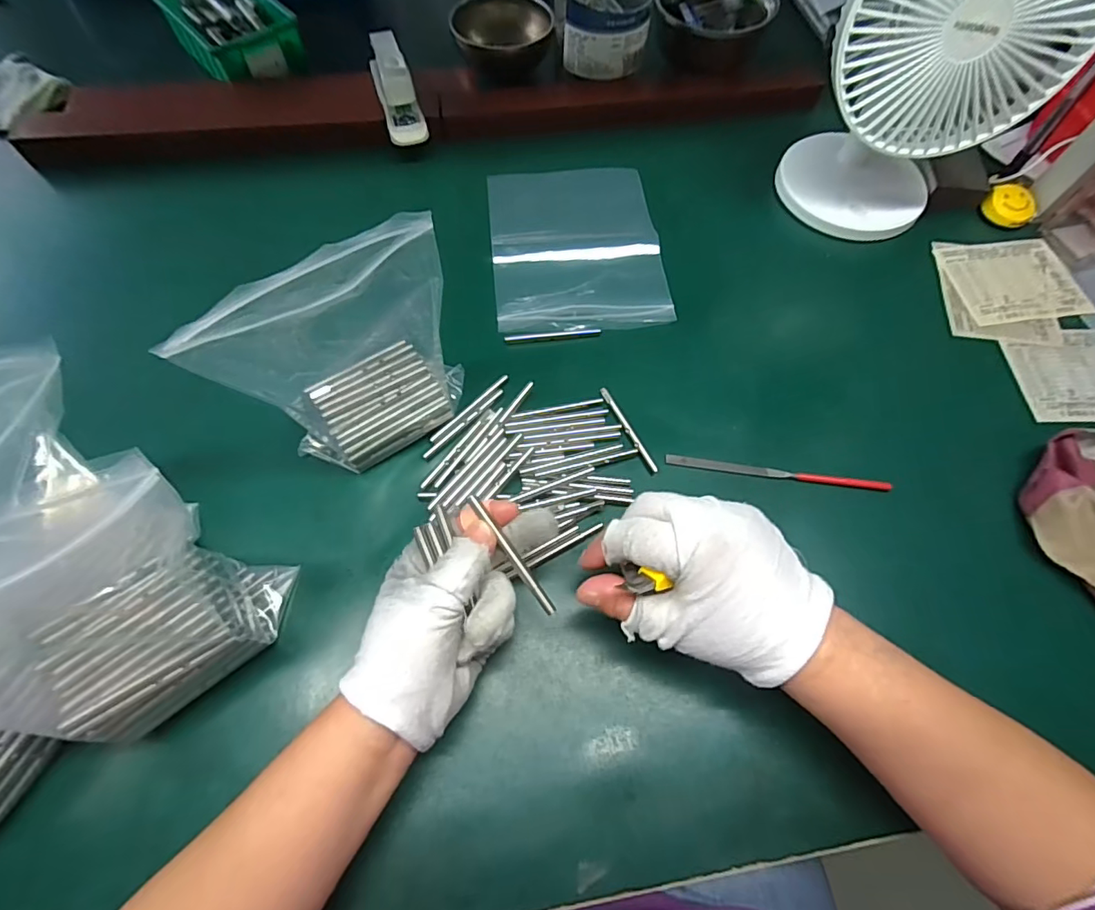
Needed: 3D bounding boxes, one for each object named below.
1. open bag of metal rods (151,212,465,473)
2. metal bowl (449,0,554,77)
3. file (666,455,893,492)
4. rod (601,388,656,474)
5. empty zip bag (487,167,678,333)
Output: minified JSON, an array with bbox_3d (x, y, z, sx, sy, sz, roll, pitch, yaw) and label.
[{"bbox_3d":[-0.124,-0.060,0.325,0.141,0.151,0.073,-24,69,-12],"label":"open bag of metal rods"},{"bbox_3d":[-0.049,-0.458,0.578,0.105,0.050,0.105,1,66,-2],"label":"metal bowl"},{"bbox_3d":[0.166,0.013,0.382,0.157,0.008,0.008,9,66,2],"label":"file"},{"bbox_3d":[0.060,-0.020,0.394,0.005,0.004,0.077,-24,69,-13],"label":"rod"},{"bbox_3d":[0.025,-0.191,0.475,0.147,0.007,0.196,-4,64,-4],"label":"empty zip bag"}]

